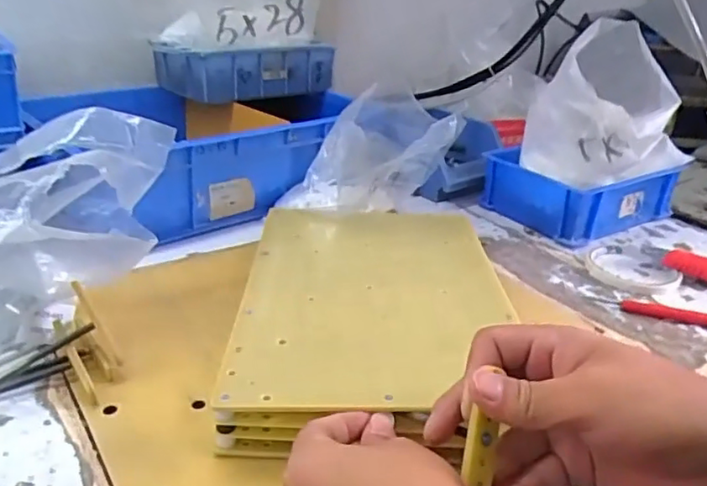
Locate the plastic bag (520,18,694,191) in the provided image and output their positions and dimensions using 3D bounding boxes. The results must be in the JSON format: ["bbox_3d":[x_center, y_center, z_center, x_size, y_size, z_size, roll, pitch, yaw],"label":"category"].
[{"bbox_3d":[0.276,-0.144,0.658,0.169,0.147,0.143,12,26,15],"label":"plastic bag"}]

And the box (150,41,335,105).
[{"bbox_3d":[-0.129,-0.215,0.747,0.204,0.058,0.091,-14,31,-34],"label":"box"}]

